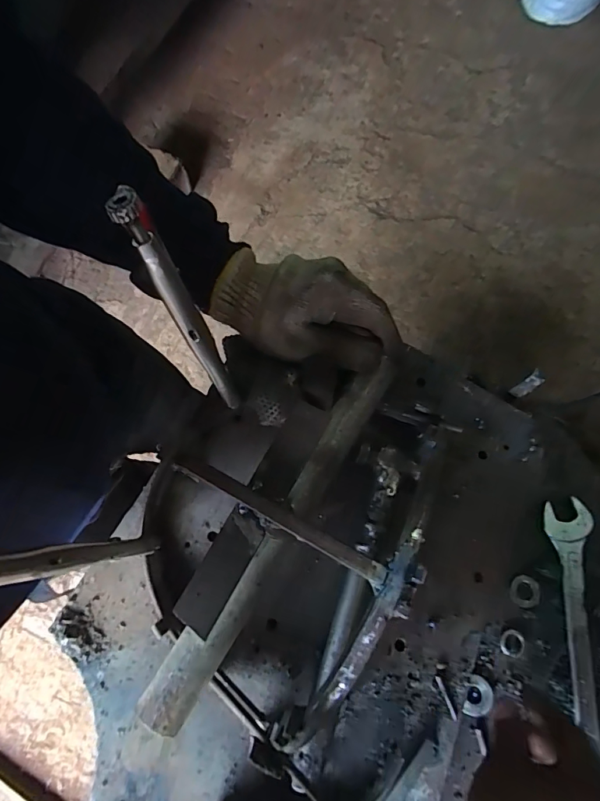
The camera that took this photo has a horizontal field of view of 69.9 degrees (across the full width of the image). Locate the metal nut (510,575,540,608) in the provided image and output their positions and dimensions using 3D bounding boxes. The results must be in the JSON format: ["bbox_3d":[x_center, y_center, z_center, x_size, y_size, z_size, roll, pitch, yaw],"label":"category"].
[{"bbox_3d":[0.180,0.153,0.344,0.024,0.004,0.023,12,74,7],"label":"metal nut"}]

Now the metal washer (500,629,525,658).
[{"bbox_3d":[0.166,0.190,0.336,0.019,0.006,0.020,-3,76,14],"label":"metal washer"}]

